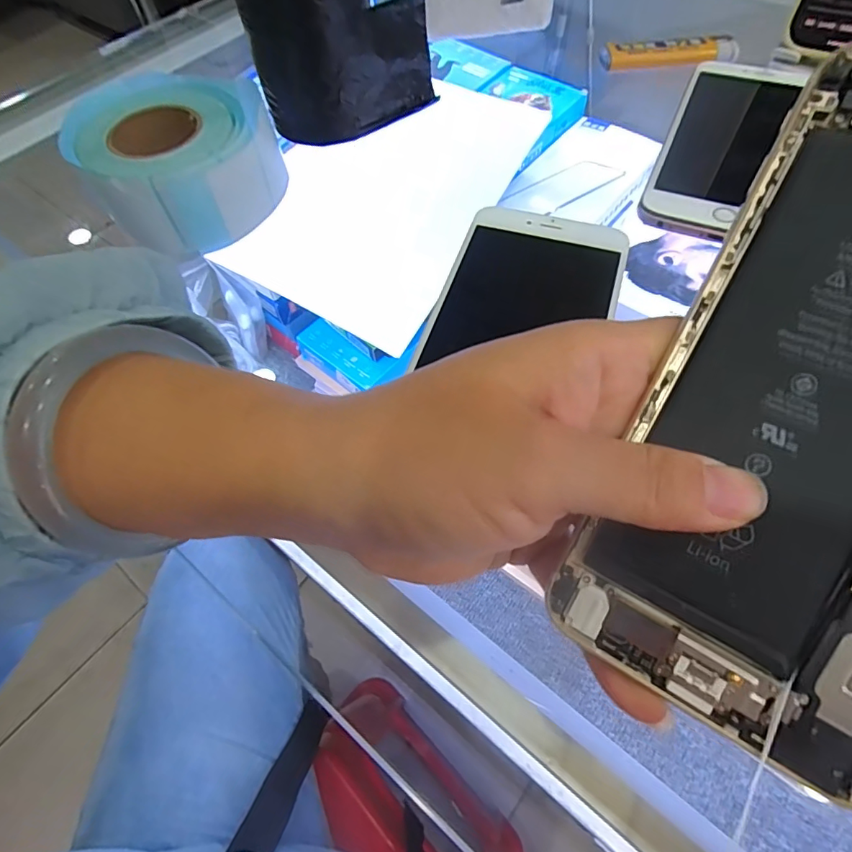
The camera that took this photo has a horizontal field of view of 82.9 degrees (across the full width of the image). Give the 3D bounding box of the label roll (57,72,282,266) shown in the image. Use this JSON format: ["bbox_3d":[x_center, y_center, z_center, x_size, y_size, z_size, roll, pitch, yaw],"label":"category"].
[{"bbox_3d":[-0.129,-0.136,0.246,0.098,0.041,0.091,27,65,14],"label":"label roll"}]

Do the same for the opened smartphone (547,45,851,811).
[{"bbox_3d":[0.095,-0.004,0.108,0.076,0.005,0.156,28,95,21],"label":"opened smartphone"}]

